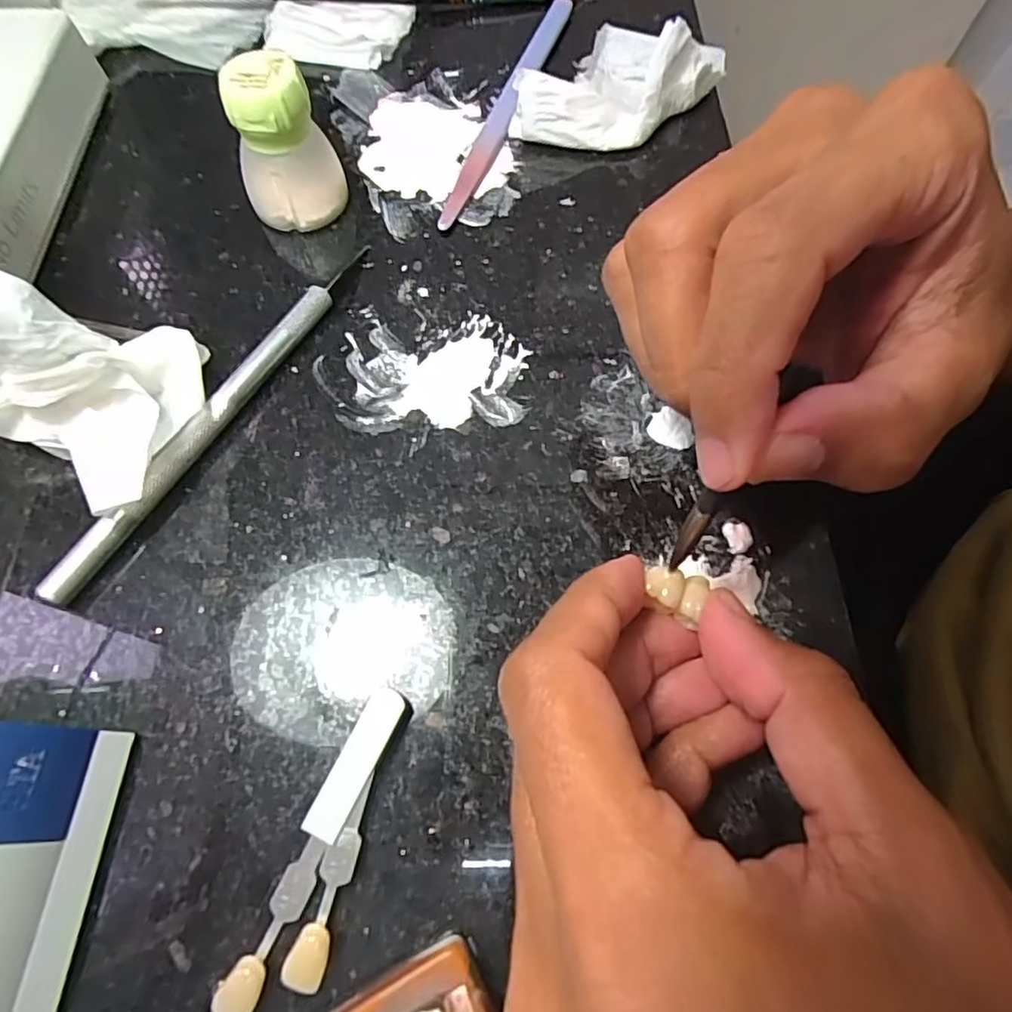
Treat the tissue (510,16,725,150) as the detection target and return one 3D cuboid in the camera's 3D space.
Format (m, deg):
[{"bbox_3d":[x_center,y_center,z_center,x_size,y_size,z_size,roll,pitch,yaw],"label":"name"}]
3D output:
[{"bbox_3d":[0.042,-0.158,0.222,0.050,0.029,0.070,34,68,13],"label":"tissue"}]

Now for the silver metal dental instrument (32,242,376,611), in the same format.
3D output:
[{"bbox_3d":[-0.081,-0.031,0.173,0.008,0.010,0.134,28,67,11],"label":"silver metal dental instrument"}]

